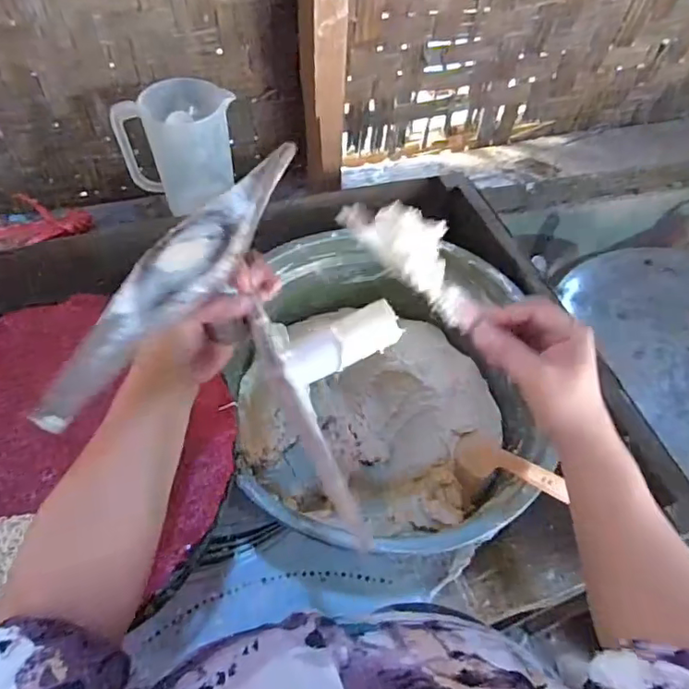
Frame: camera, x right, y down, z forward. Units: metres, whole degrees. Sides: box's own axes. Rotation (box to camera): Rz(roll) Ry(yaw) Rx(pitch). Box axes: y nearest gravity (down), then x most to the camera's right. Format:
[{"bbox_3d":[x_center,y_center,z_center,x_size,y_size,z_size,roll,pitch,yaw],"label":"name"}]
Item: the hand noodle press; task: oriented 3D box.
[{"bbox_3d":[-0.058,-0.017,0.399,0.188,0.116,0.245,10,55,4],"label":"hand noodle press"}]

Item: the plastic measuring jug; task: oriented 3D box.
[{"bbox_3d":[-0.226,-0.280,0.758,0.141,0.140,0.099,3,55,-1],"label":"plastic measuring jug"}]

